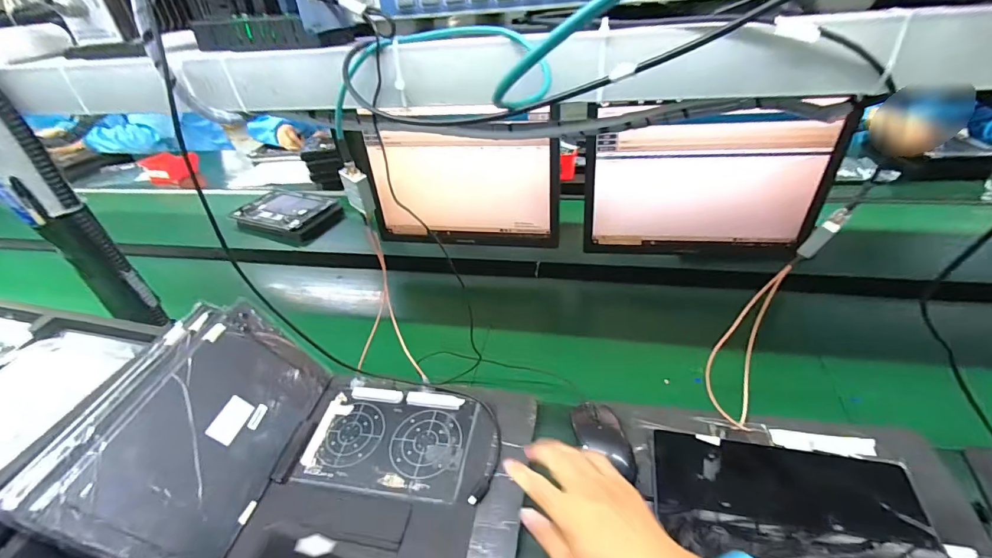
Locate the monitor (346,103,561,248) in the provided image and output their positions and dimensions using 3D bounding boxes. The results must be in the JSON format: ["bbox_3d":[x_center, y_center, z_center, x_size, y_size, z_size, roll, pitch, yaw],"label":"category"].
[{"bbox_3d":[-0.067,-0.177,0.790,0.363,0.254,0.036,3,39,12],"label":"monitor"}]

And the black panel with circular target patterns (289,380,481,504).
[{"bbox_3d":[-0.138,0.197,0.562,0.216,0.009,0.151,3,39,12],"label":"black panel with circular target patterns"}]

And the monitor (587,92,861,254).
[{"bbox_3d":[0.337,-0.160,0.717,0.364,0.260,0.055,4,39,13],"label":"monitor"}]

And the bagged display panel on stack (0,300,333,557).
[{"bbox_3d":[-0.335,0.168,0.499,0.031,0.195,0.275,-21,32,33],"label":"bagged display panel on stack"}]

